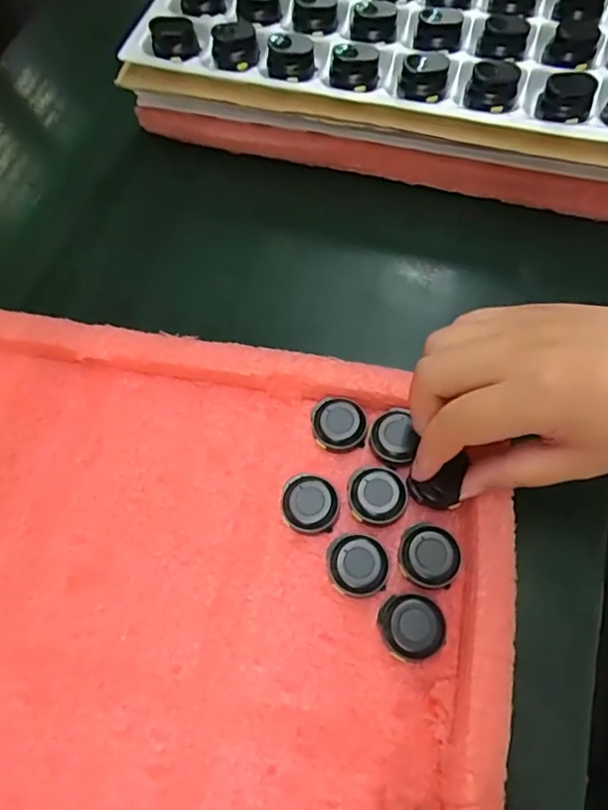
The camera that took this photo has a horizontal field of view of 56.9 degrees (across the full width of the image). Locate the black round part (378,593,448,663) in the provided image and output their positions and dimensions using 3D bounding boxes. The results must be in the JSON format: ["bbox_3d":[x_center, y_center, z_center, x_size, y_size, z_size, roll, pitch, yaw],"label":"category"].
[{"bbox_3d":[0.050,0.104,0.262,0.029,0.015,0.028,-3,63,5],"label":"black round part"}]

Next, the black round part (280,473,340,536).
[{"bbox_3d":[0.003,0.051,0.289,0.029,0.013,0.028,-3,63,5],"label":"black round part"}]

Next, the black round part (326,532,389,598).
[{"bbox_3d":[0.026,0.078,0.275,0.029,0.013,0.030,-3,63,5],"label":"black round part"}]

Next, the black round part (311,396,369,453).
[{"bbox_3d":[0.019,0.011,0.307,0.029,0.012,0.029,-3,63,5],"label":"black round part"}]

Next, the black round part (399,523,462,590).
[{"bbox_3d":[0.061,0.074,0.274,0.028,0.008,0.029,-3,63,5],"label":"black round part"}]

